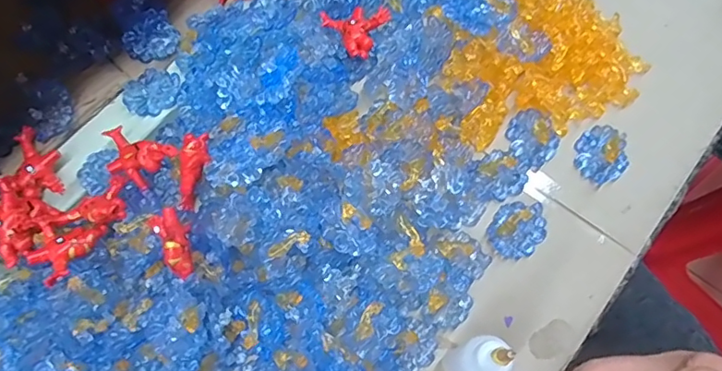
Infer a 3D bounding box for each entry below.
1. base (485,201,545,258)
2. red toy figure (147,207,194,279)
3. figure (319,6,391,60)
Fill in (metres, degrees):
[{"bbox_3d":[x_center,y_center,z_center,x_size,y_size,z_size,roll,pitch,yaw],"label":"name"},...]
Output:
[{"bbox_3d":[0.096,0.026,0.317,0.030,0.005,0.039,39,78,12],"label":"base"},{"bbox_3d":[-0.101,0.032,0.285,0.016,0.009,0.038,-18,96,-4],"label":"red toy figure"},{"bbox_3d":[-0.001,-0.113,0.355,0.040,0.016,0.045,-34,75,-8],"label":"figure"}]

